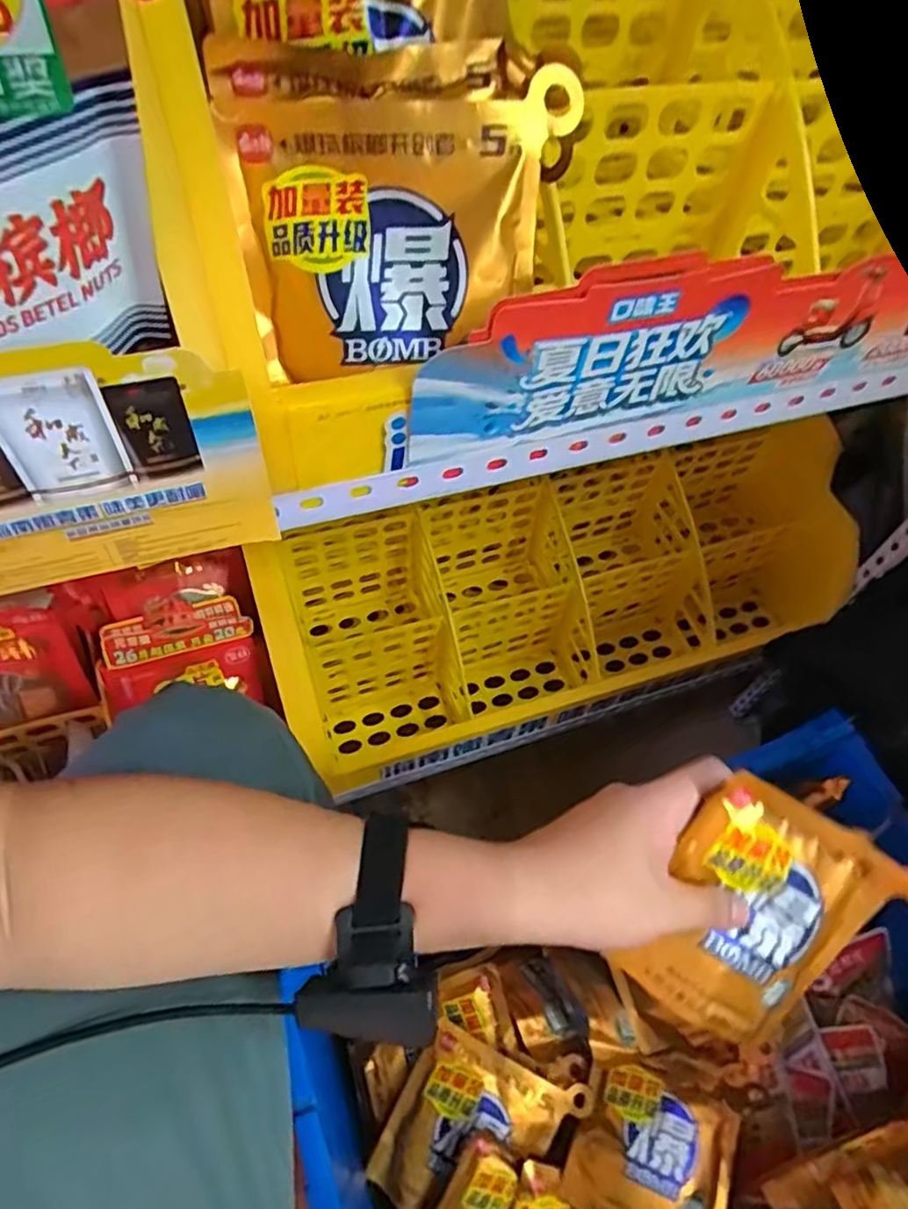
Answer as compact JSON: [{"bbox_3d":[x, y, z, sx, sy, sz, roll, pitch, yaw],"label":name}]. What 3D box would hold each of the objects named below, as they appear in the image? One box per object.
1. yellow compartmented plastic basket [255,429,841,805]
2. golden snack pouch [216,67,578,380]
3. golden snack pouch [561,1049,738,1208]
[{"bbox_3d":[0.151,-0.003,0.767,0.637,0.191,0.226,-15,62,-12],"label":"yellow compartmented plastic basket"},{"bbox_3d":[-0.016,-0.159,0.287,0.137,0.100,0.022,-8,24,-5],"label":"golden snack pouch"},{"bbox_3d":[0.168,0.458,0.550,0.127,0.028,0.114,20,61,8],"label":"golden snack pouch"}]

